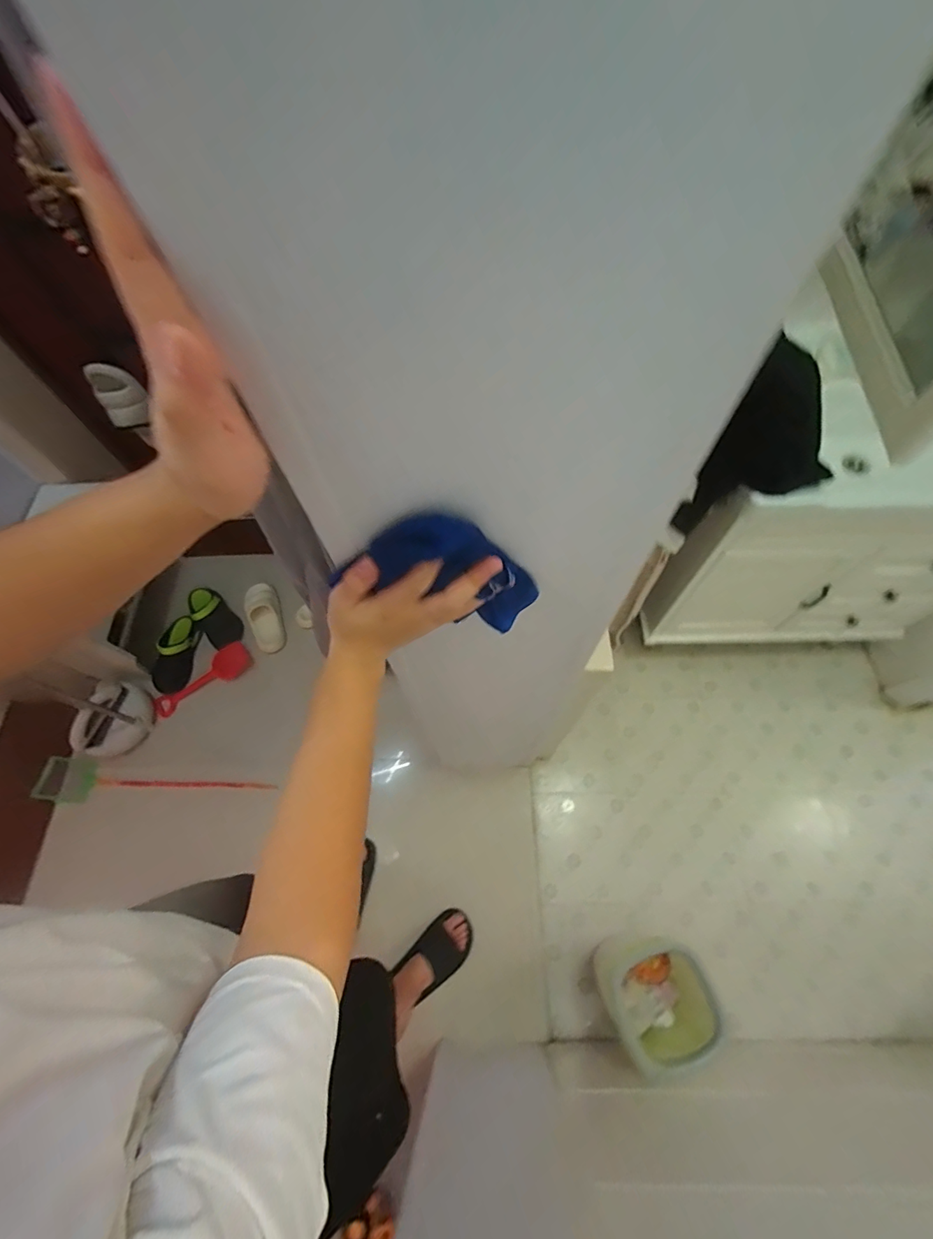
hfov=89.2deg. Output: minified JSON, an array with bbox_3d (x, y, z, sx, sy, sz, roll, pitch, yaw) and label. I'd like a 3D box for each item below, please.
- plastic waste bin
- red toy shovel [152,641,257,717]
[{"bbox_3d":[0.439,0.885,1.124,0.207,0.236,0.214,-18,66,-6],"label":"plastic waste bin"},{"bbox_3d":[-0.865,0.198,1.558,0.288,0.057,0.110,-40,70,-15],"label":"red toy shovel"}]

